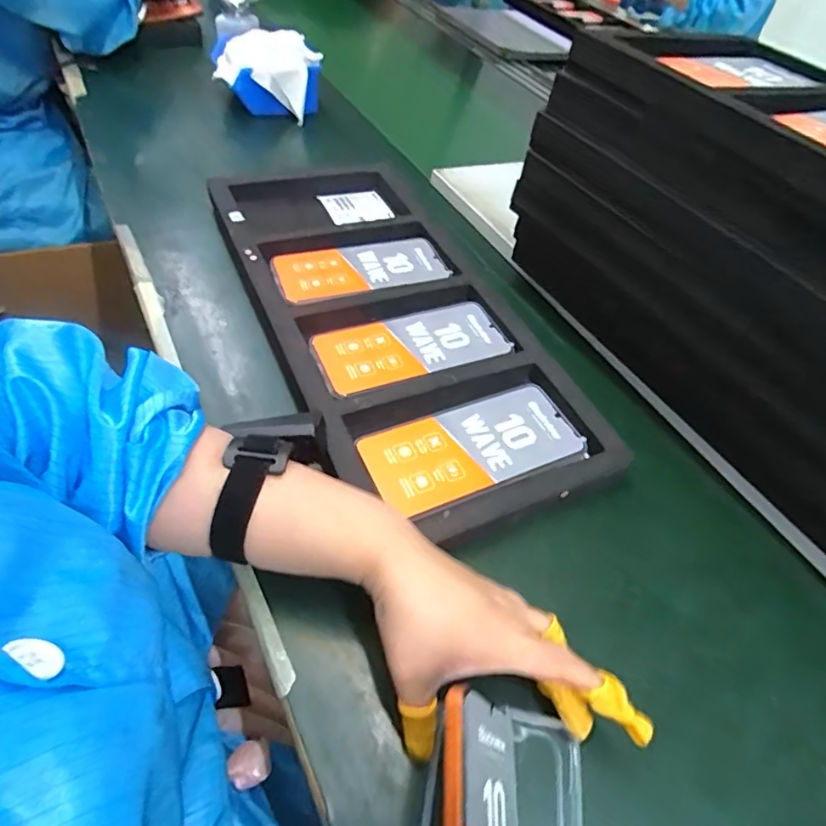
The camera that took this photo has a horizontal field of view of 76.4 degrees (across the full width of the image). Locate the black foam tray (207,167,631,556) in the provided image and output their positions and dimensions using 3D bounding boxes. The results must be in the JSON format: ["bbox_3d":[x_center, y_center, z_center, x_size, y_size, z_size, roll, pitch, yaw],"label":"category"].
[{"bbox_3d":[-0.031,-0.101,0.510,0.219,0.056,0.497,-20,57,-18],"label":"black foam tray"}]

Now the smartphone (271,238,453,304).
[{"bbox_3d":[-0.051,-0.149,0.532,0.171,0.006,0.075,-12,53,-21],"label":"smartphone"}]

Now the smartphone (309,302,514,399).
[{"bbox_3d":[0.000,-0.064,0.467,0.173,0.010,0.078,-16,55,-24],"label":"smartphone"}]

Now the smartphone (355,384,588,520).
[{"bbox_3d":[0.048,0.024,0.403,0.169,0.010,0.074,-14,54,-22],"label":"smartphone"}]

